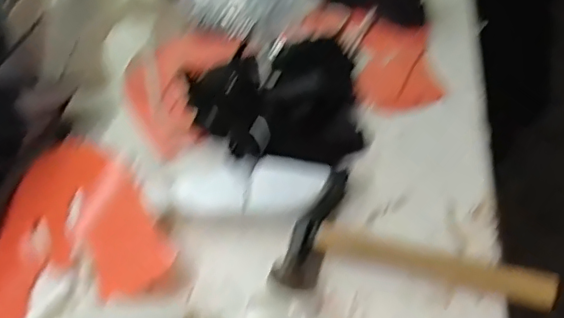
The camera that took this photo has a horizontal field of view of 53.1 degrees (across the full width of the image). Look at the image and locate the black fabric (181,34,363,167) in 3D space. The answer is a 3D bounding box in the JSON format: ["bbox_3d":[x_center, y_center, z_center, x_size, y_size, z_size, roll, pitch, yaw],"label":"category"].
[{"bbox_3d":[-0.006,-0.077,0.665,0.206,0.065,0.208,-11,42,2],"label":"black fabric"}]

